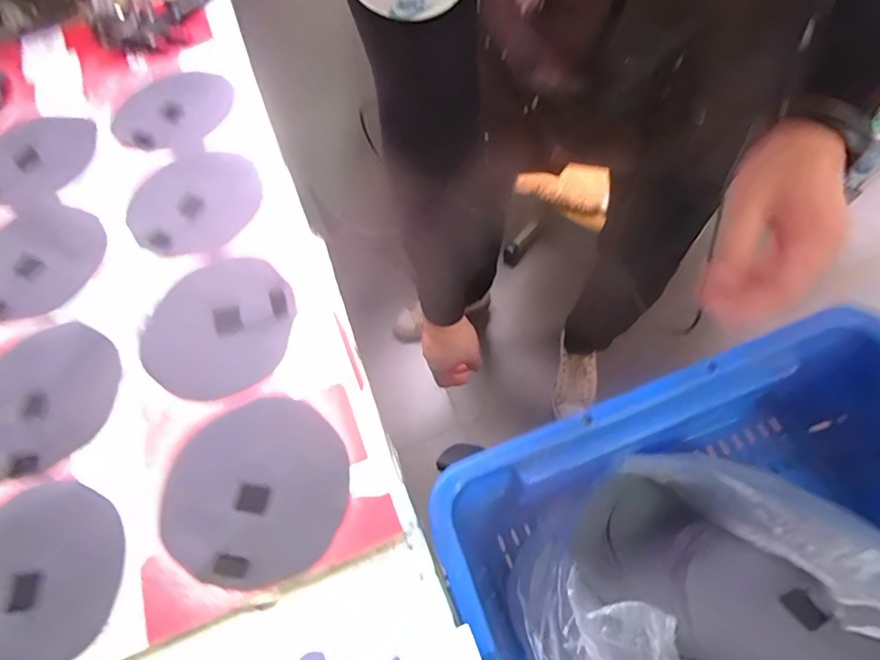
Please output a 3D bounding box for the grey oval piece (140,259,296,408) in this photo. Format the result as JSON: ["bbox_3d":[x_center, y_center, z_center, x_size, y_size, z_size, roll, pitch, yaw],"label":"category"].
[{"bbox_3d":[-0.206,-0.005,0.445,0.137,0.009,0.141,6,66,6],"label":"grey oval piece"}]

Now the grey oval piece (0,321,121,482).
[{"bbox_3d":[-0.361,0.057,0.422,0.141,0.008,0.133,-23,66,-7],"label":"grey oval piece"}]

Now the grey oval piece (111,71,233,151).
[{"bbox_3d":[-0.317,-0.269,0.569,0.136,0.012,0.137,-8,61,0],"label":"grey oval piece"}]

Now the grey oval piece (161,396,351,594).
[{"bbox_3d":[-0.147,0.127,0.387,0.139,0.012,0.142,26,61,8],"label":"grey oval piece"}]

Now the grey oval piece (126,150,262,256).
[{"bbox_3d":[-0.261,-0.139,0.505,0.137,0.009,0.133,2,66,4],"label":"grey oval piece"}]

